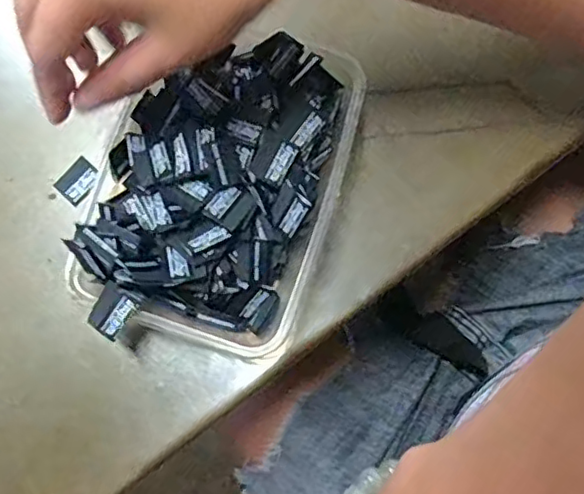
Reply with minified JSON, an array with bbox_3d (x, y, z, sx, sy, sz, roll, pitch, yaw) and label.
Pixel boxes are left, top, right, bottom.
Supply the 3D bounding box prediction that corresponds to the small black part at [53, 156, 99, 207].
[{"bbox_3d":[-0.123,-0.038,0.350,0.020,0.004,0.024,42,81,6],"label":"small black part"}]

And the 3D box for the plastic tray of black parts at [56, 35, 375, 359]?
[{"bbox_3d":[-0.037,-0.031,0.326,0.117,0.051,0.163,16,79,2],"label":"plastic tray of black parts"}]

